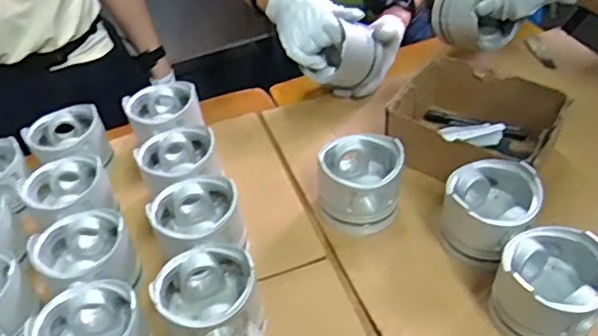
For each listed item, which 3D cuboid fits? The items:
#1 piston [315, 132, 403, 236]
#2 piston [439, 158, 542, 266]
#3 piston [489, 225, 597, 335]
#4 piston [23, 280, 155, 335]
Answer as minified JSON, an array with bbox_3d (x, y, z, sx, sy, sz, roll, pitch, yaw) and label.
[{"bbox_3d":[0.076,0.020,0.719,0.102,0.079,0.101,-3,42,3],"label":"piston"},{"bbox_3d":[0.220,0.052,0.665,0.101,0.081,0.099,9,45,16],"label":"piston"},{"bbox_3d":[0.257,0.124,0.588,0.099,0.082,0.106,-3,42,3],"label":"piston"},{"bbox_3d":[-0.205,0.172,0.577,0.098,0.084,0.097,38,57,22],"label":"piston"}]

